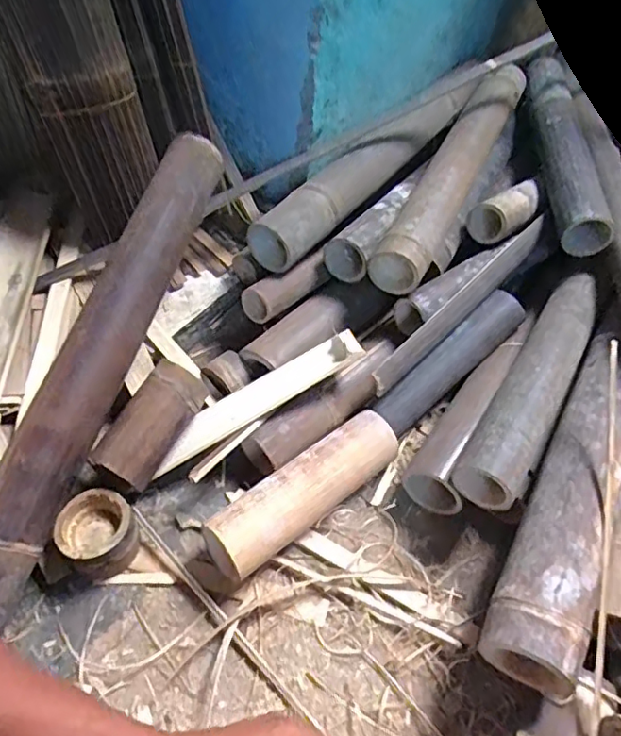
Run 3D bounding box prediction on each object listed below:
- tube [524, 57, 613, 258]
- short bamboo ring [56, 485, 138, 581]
[{"bbox_3d":[0.364,-0.320,0.848,0.069,0.070,0.408,6,52,0],"label":"tube"},{"bbox_3d":[-0.222,0.175,0.608,0.073,0.074,0.075,2,53,-3],"label":"short bamboo ring"}]

